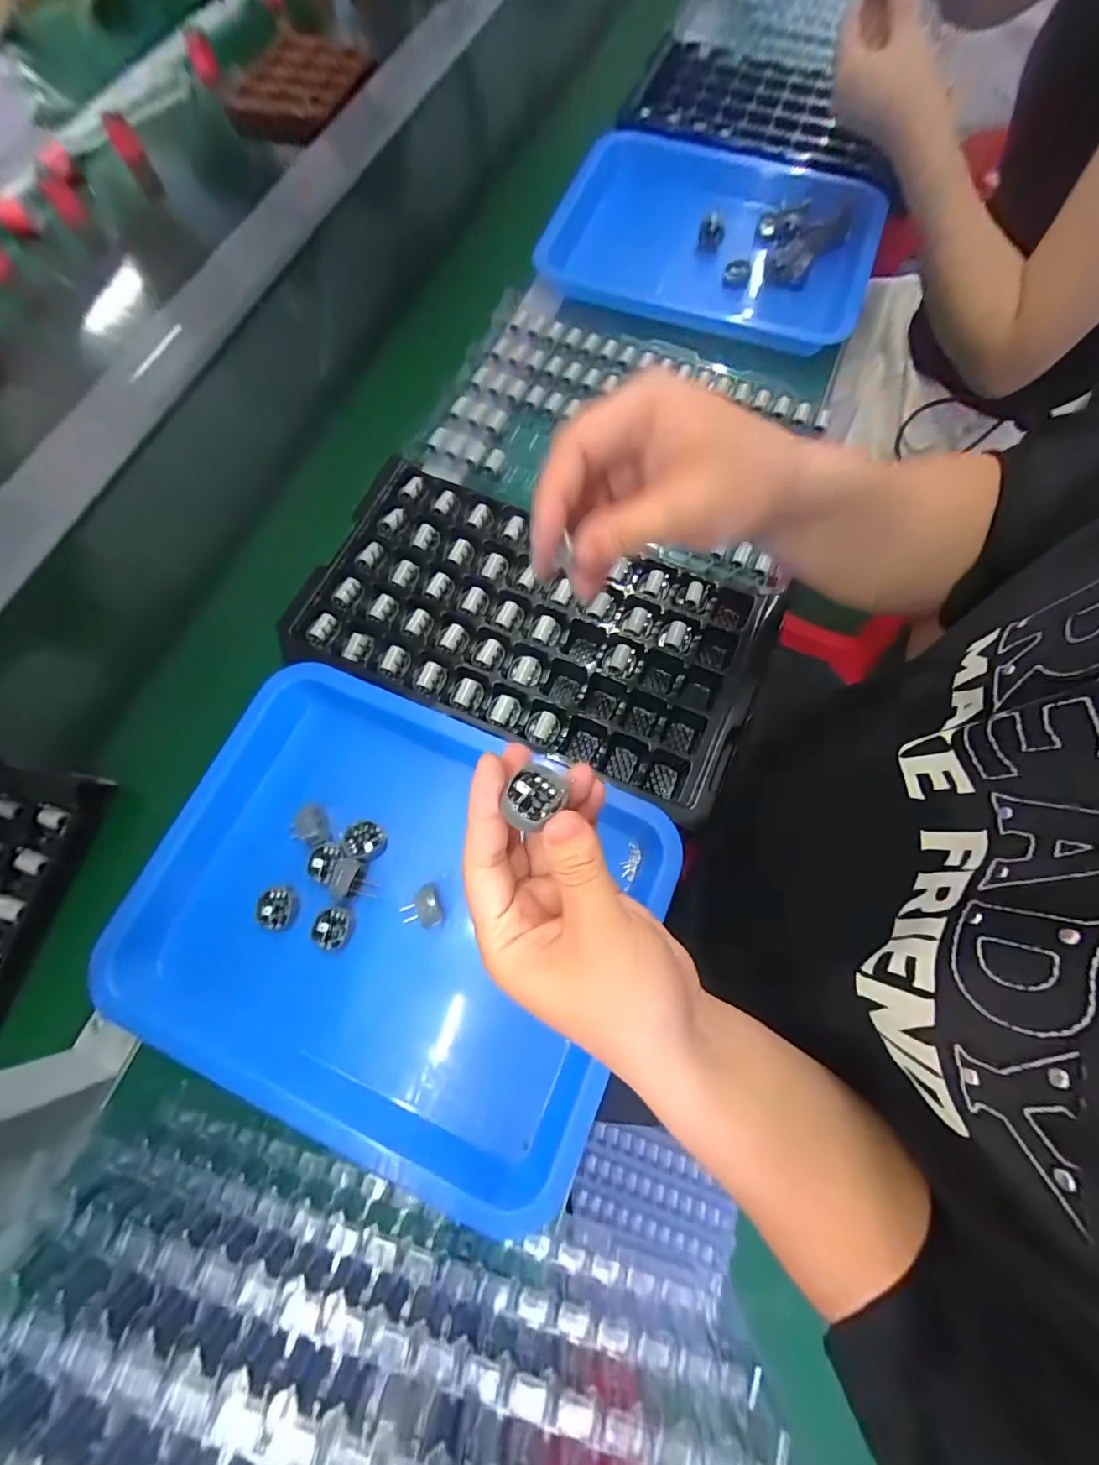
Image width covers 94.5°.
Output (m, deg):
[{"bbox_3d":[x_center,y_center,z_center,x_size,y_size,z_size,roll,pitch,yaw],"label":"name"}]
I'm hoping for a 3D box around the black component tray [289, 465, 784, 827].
[{"bbox_3d":[-0.014,-0.083,0.414,0.352,0.043,0.190,22,75,9],"label":"black component tray"}]

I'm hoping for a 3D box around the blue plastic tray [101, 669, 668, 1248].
[{"bbox_3d":[-0.107,0.117,0.353,0.334,0.045,0.261,21,74,9],"label":"blue plastic tray"}]

